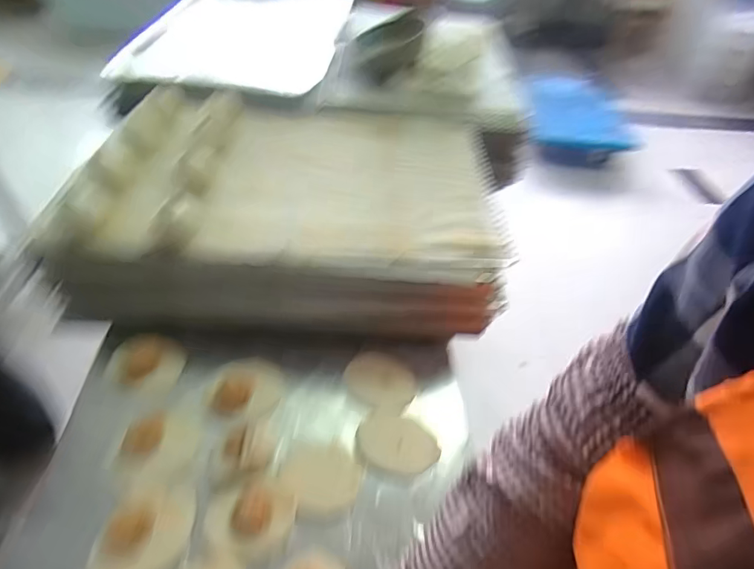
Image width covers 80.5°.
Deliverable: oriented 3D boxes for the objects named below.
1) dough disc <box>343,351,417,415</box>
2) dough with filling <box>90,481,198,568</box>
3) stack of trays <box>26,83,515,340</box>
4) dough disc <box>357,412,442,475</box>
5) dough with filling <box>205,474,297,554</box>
[{"bbox_3d":[0.005,0.129,0.608,0.094,0.007,0.082,27,49,18],"label":"dough disc"},{"bbox_3d":[-0.228,0.243,0.448,0.080,0.016,0.086,8,46,1],"label":"dough with filling"},{"bbox_3d":[-0.129,-0.140,0.720,0.613,0.156,0.422,2,46,-5],"label":"stack of trays"},{"bbox_3d":[0.025,0.191,0.542,0.096,0.014,0.074,7,46,-1],"label":"dough disc"},{"bbox_3d":[-0.132,0.241,0.468,0.086,0.013,0.069,-17,51,-22],"label":"dough with filling"}]

